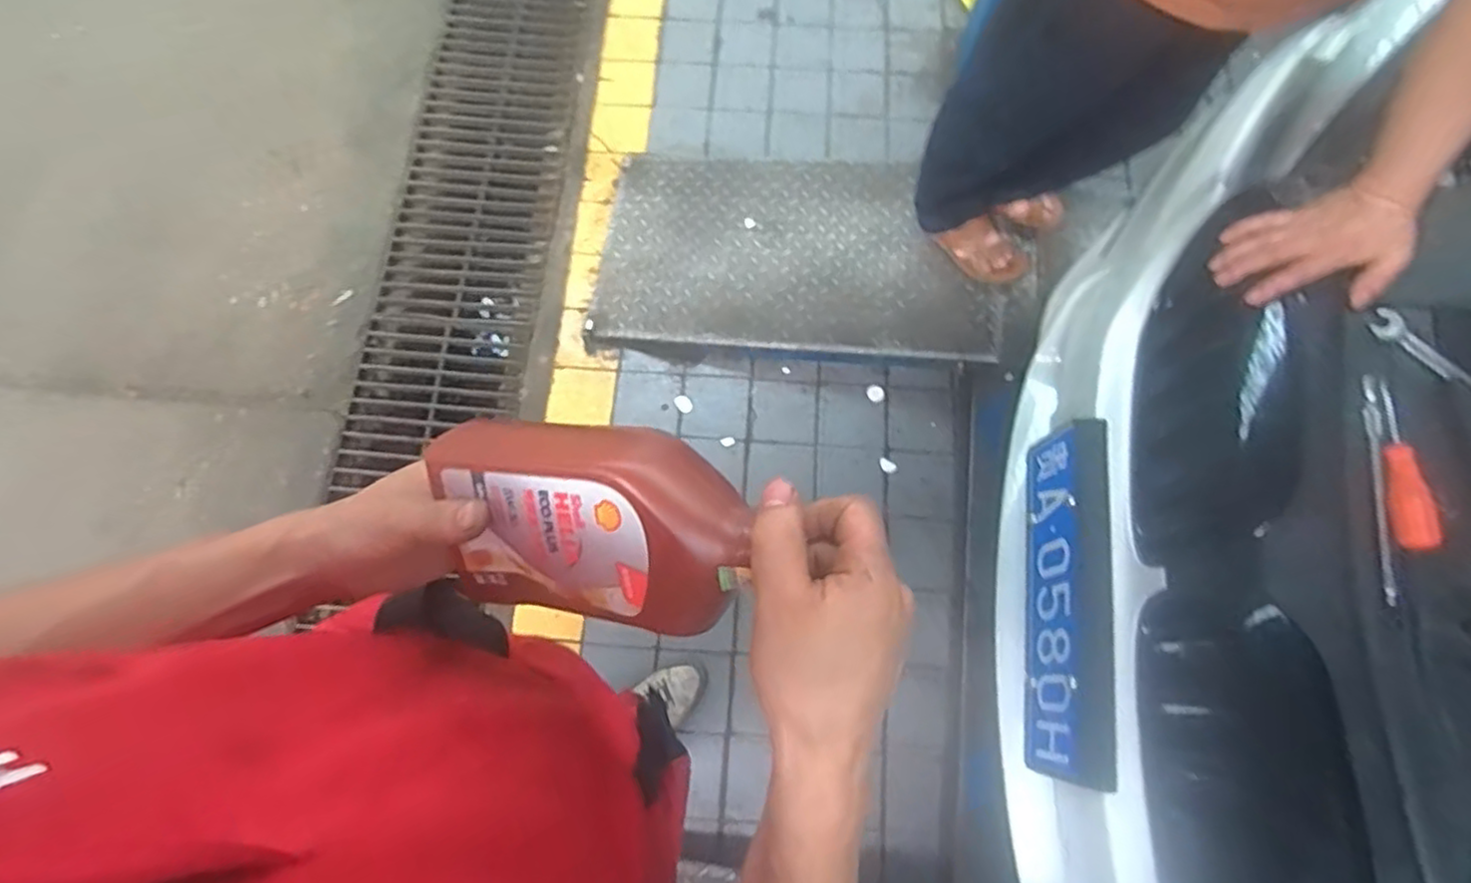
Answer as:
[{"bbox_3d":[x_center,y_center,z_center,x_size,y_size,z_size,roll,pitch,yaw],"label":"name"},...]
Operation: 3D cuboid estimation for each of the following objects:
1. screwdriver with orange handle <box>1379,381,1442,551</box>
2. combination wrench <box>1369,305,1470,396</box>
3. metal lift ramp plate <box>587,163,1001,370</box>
[{"bbox_3d":[0.610,0.019,0.653,0.031,0.023,0.158,9,72,2],"label":"screwdriver with orange handle"},{"bbox_3d":[0.705,-0.052,0.683,0.034,0.014,0.207,-37,76,-12],"label":"combination wrench"},{"bbox_3d":[0.125,-0.448,1.657,0.897,0.115,0.510,7,71,4],"label":"metal lift ramp plate"}]

